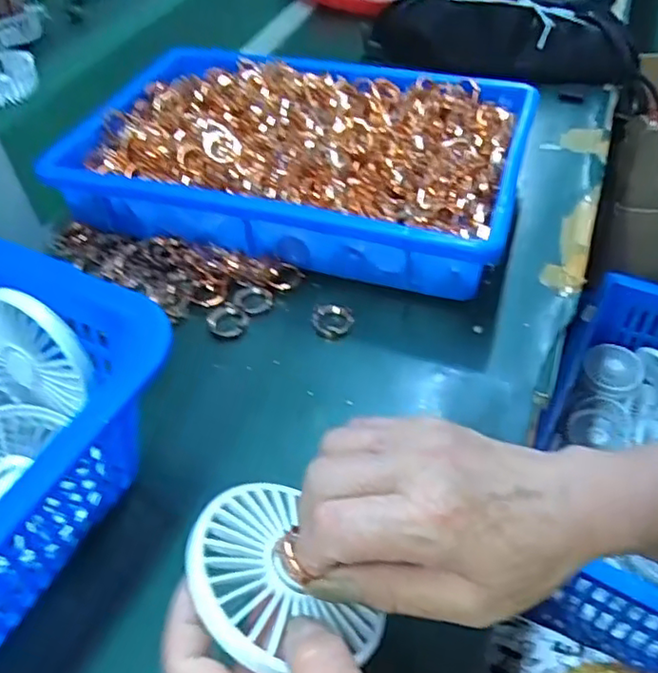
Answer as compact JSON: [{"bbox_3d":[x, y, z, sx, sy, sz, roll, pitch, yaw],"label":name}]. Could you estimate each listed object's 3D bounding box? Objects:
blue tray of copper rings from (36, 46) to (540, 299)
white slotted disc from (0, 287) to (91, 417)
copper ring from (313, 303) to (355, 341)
[{"bbox_3d":[-0.024,-0.157,0.534,0.361,0.065,0.235,10,50,15],"label":"blue tray of copper rings"},{"bbox_3d":[-0.169,0.010,0.349,0.068,0.076,0.007,-16,20,28],"label":"white slotted disc"},{"bbox_3d":[0.003,-0.010,0.448,0.029,0.008,0.029,-2,48,4],"label":"copper ring"}]

